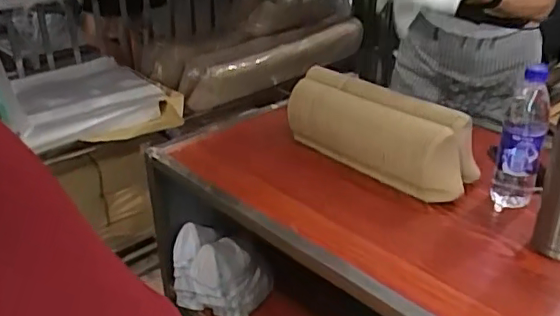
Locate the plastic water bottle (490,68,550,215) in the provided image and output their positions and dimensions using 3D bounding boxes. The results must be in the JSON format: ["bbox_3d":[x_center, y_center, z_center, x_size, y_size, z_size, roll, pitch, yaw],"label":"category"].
[{"bbox_3d":[0.384,-0.027,0.895,0.066,0.229,0.056,11,29,23],"label":"plastic water bottle"}]

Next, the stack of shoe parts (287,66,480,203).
[{"bbox_3d":[0.171,-0.050,1.057,0.108,0.137,0.402,-23,34,-36],"label":"stack of shoe parts"}]

